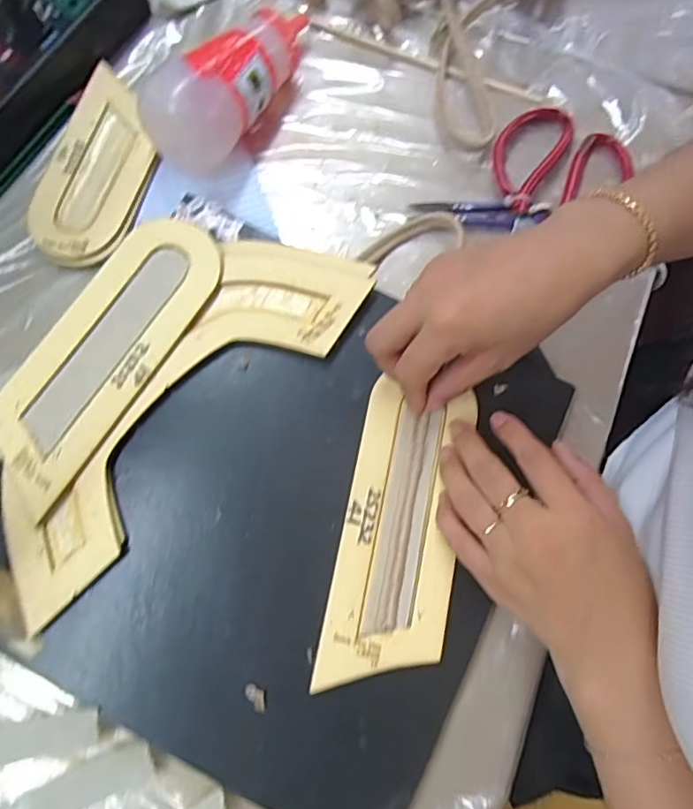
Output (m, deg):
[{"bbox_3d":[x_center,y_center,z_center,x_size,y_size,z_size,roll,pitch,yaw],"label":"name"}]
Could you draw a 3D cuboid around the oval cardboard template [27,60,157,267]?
[{"bbox_3d":[-0.178,-0.173,0.395,0.069,0.011,0.156,12,77,1],"label":"oval cardboard template"}]

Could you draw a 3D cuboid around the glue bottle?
[{"bbox_3d":[-0.076,-0.234,0.395,0.152,0.061,0.056,-42,81,-10],"label":"glue bottle"}]

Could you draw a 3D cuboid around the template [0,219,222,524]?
[{"bbox_3d":[-0.152,-0.037,0.343,0.065,0.006,0.190,32,77,4],"label":"template"}]

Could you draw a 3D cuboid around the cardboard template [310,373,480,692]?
[{"bbox_3d":[0.033,0.076,0.329,0.070,0.011,0.178,11,78,1],"label":"cardboard template"}]

